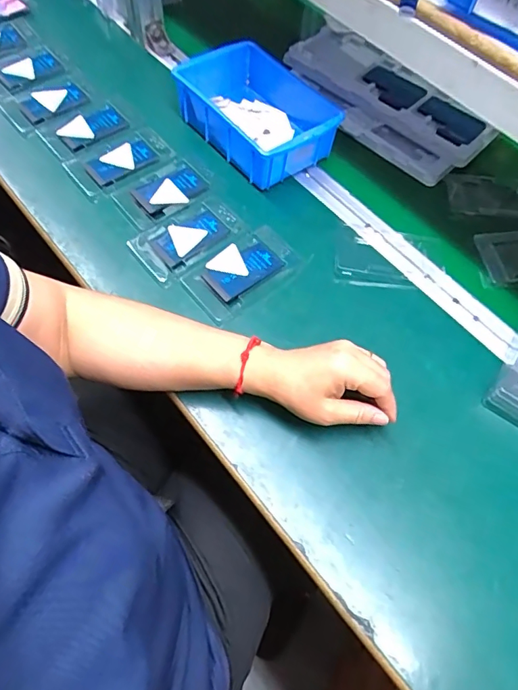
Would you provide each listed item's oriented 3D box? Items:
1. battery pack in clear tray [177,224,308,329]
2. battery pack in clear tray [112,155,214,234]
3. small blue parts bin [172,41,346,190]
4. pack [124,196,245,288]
[{"bbox_3d":[-0.019,-0.087,0.538,0.130,0.013,0.083,-38,71,-20],"label":"battery pack in clear tray"},{"bbox_3d":[-0.118,-0.196,0.592,0.121,0.015,0.078,-36,70,-19],"label":"battery pack in clear tray"},{"bbox_3d":[-0.001,-0.316,0.630,0.147,0.059,0.210,-36,70,-19],"label":"small blue parts bin"},{"bbox_3d":[-0.083,-0.128,0.561,0.126,0.011,0.077,-36,70,-19],"label":"pack"}]

